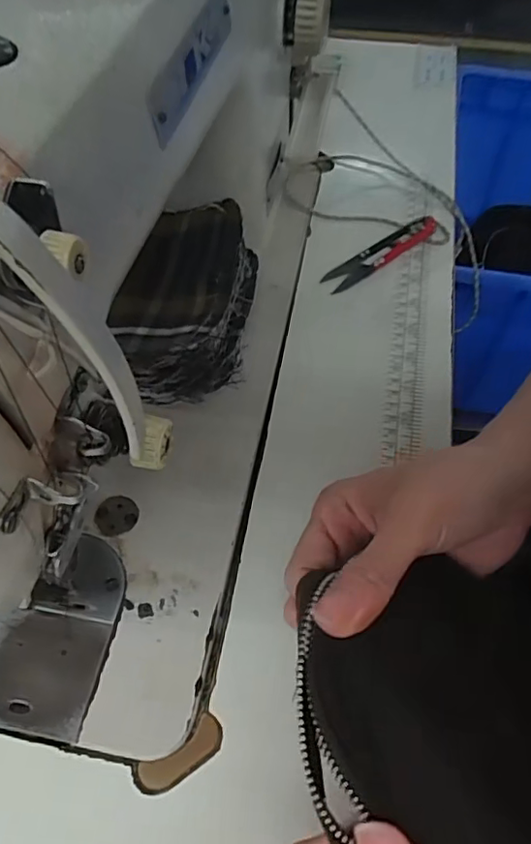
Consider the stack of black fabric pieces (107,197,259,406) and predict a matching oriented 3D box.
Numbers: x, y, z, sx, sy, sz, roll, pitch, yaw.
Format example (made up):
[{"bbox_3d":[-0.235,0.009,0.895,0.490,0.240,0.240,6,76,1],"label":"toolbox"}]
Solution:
[{"bbox_3d":[-0.050,-0.070,0.364,0.068,0.078,0.125,11,59,7],"label":"stack of black fabric pieces"}]

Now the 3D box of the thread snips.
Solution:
[{"bbox_3d":[0.088,-0.127,0.436,0.100,0.013,0.021,-31,63,-18],"label":"thread snips"}]

